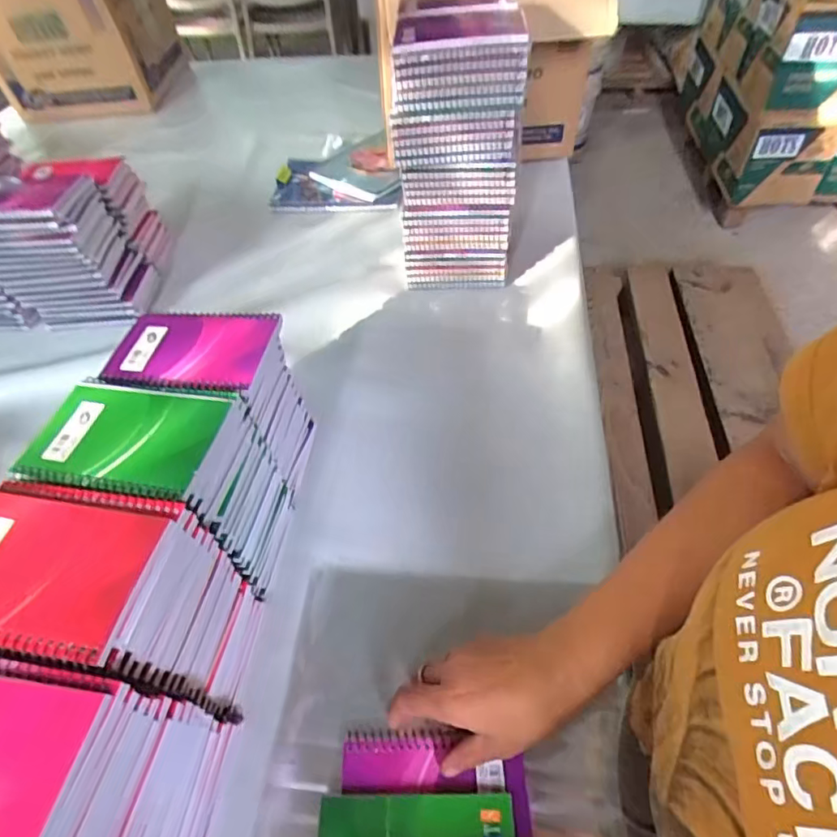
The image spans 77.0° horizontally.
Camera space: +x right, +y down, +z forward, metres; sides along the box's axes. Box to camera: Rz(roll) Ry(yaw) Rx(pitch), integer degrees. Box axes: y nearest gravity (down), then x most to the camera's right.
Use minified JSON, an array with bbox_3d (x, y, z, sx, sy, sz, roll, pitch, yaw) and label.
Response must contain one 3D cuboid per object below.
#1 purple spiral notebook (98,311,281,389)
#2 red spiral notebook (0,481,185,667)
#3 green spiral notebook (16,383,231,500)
[{"bbox_3d":[-0.188,-0.059,0.436,0.128,0.012,0.096,2,52,5],"label":"purple spiral notebook"},{"bbox_3d":[-0.215,0.081,0.301,0.127,0.009,0.094,5,53,9],"label":"red spiral notebook"},{"bbox_3d":[-0.206,0.014,0.365,0.126,0.007,0.083,5,53,8],"label":"green spiral notebook"}]

